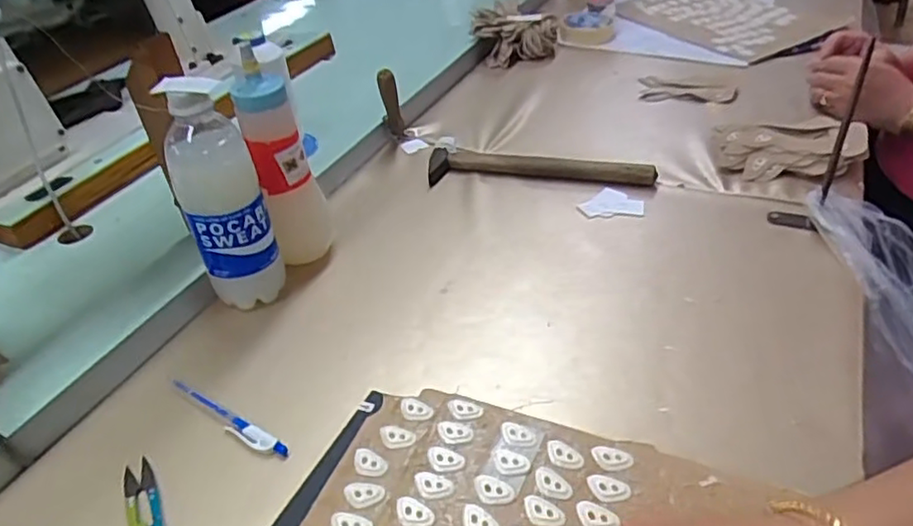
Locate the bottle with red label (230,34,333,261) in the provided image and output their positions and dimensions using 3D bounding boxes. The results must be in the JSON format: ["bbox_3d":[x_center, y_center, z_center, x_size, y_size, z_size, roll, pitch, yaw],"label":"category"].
[{"bbox_3d":[-0.153,-0.086,0.572,0.057,0.197,0.050,-12,40,-11],"label":"bottle with red label"}]

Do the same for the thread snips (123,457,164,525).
[{"bbox_3d":[-0.206,0.167,0.420,0.020,0.008,0.097,-21,42,-20],"label":"thread snips"}]

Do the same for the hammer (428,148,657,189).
[{"bbox_3d":[0.094,-0.108,0.727,0.248,0.028,0.045,2,39,7],"label":"hammer"}]

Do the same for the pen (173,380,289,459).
[{"bbox_3d":[-0.175,0.116,0.483,0.124,0.006,0.014,21,45,27],"label":"pen"}]

